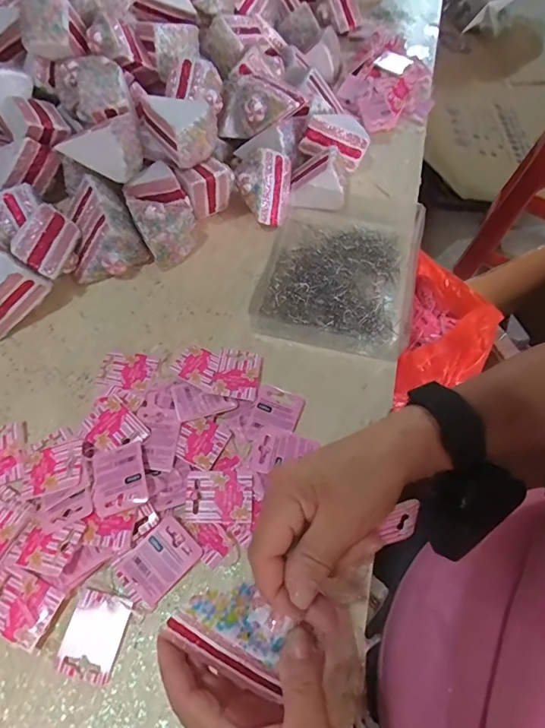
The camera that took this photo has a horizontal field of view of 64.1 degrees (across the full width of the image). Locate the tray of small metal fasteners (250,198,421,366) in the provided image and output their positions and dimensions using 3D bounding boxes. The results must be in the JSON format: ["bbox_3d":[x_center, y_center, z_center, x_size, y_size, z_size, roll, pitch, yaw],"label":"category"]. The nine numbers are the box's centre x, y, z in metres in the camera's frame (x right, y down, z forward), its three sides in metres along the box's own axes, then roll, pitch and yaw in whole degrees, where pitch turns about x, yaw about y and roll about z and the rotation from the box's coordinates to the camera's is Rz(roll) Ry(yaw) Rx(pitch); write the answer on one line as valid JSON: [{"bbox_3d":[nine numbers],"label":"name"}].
[{"bbox_3d":[0.086,-0.123,0.537,0.172,0.025,0.242,14,62,7],"label":"tray of small metal fasteners"}]

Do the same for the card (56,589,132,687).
[{"bbox_3d":[-0.143,0.219,0.353,0.043,0.006,0.059,12,62,6],"label":"card"}]

